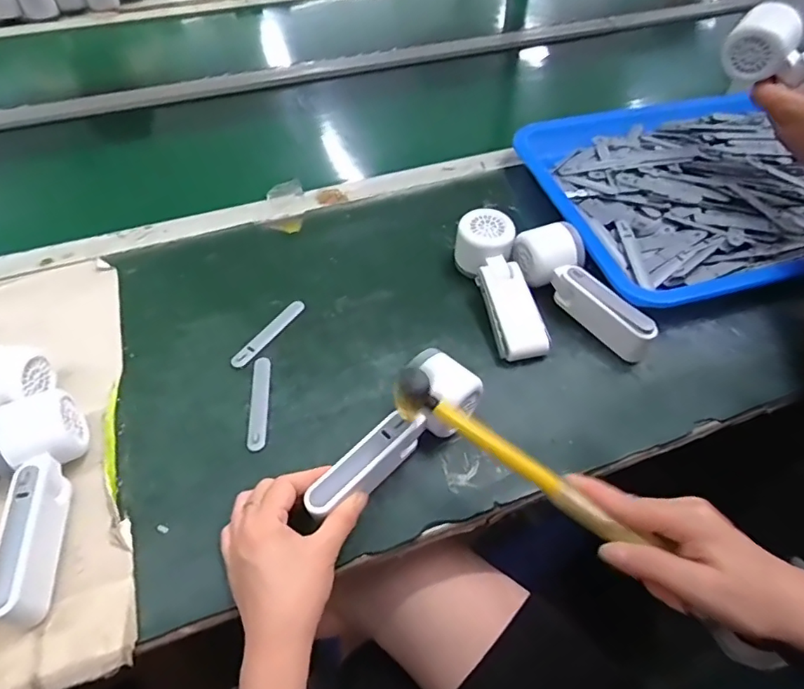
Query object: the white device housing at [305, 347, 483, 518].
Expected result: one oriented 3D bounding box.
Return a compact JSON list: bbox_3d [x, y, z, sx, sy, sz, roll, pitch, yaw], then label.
[{"bbox_3d":[-0.008,0.072,0.416,0.056,0.045,0.165,35,60,28],"label":"white device housing"}]

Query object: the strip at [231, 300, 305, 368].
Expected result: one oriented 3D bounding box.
[{"bbox_3d":[-0.131,-0.012,0.519,0.017,0.004,0.094,29,58,20],"label":"strip"}]

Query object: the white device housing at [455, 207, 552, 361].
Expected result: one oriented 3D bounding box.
[{"bbox_3d":[0.099,-0.057,0.528,0.051,0.044,0.161,-12,65,-11],"label":"white device housing"}]

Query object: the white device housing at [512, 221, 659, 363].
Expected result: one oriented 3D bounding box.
[{"bbox_3d":[0.173,-0.048,0.517,0.057,0.064,0.157,-18,54,-15],"label":"white device housing"}]

